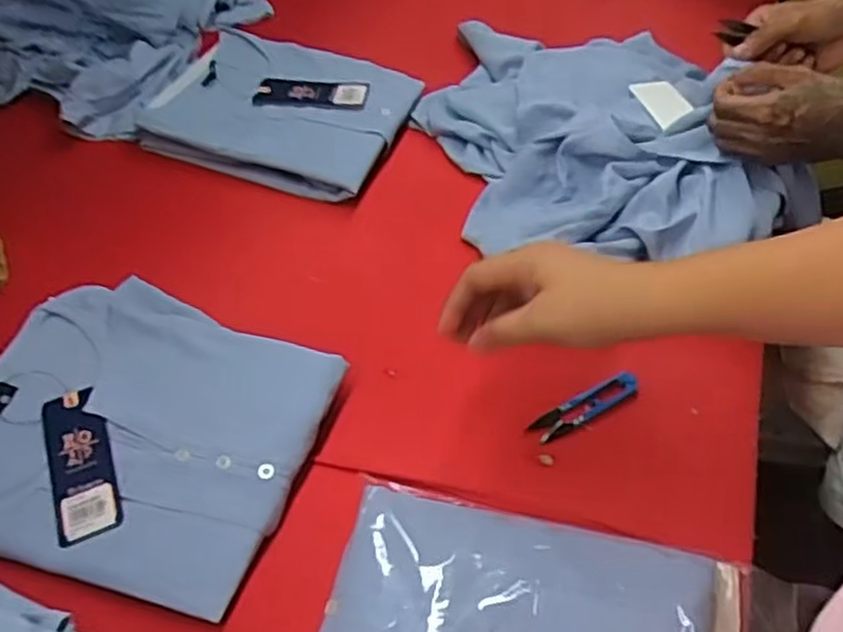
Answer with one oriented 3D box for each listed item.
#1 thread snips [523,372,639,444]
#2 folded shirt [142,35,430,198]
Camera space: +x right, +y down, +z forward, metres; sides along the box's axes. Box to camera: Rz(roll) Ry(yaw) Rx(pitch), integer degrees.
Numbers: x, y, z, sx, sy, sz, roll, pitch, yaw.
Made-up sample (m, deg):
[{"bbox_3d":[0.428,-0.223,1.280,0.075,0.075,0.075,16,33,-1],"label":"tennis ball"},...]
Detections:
[{"bbox_3d":[0.132,0.072,0.619,0.099,0.009,0.026,-25,51,-18],"label":"thread snips"},{"bbox_3d":[-0.149,-0.225,0.837,0.254,0.045,0.211,15,51,16],"label":"folded shirt"}]

